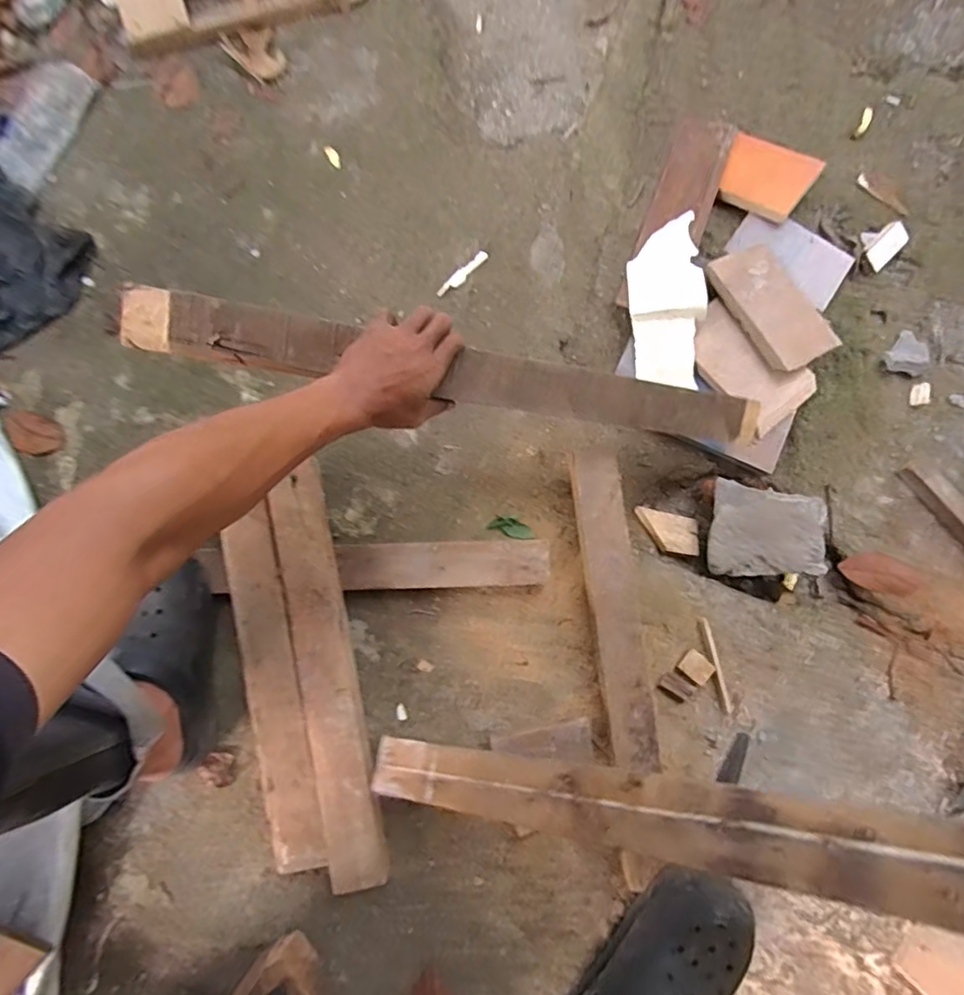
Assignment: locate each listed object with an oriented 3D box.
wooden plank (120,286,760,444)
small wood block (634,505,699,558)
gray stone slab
[{"bbox_3d":[0.009,-0.124,0.601,0.679,0.038,0.046,6,76,-18],"label":"wooden plank"},{"bbox_3d":[0.255,0.047,0.788,0.084,0.007,0.063,10,60,5],"label":"small wood block"},{"bbox_3d":[0.360,0.046,0.721,0.131,0.032,0.116,8,100,25],"label":"gray stone slab"}]

